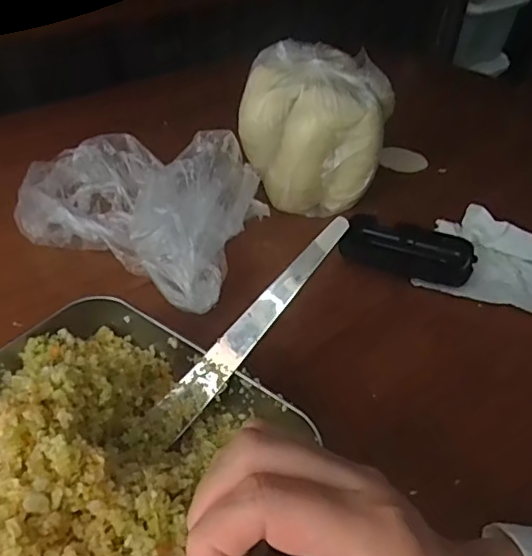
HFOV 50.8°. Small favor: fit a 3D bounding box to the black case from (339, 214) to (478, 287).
[{"bbox_3d":[0.122,-0.026,0.482,0.107,0.019,0.051,17,43,14],"label":"black case"}]

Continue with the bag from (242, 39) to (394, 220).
[{"bbox_3d":[0.048,-0.150,0.552,0.140,0.126,0.147,9,41,5],"label":"bag"}]

